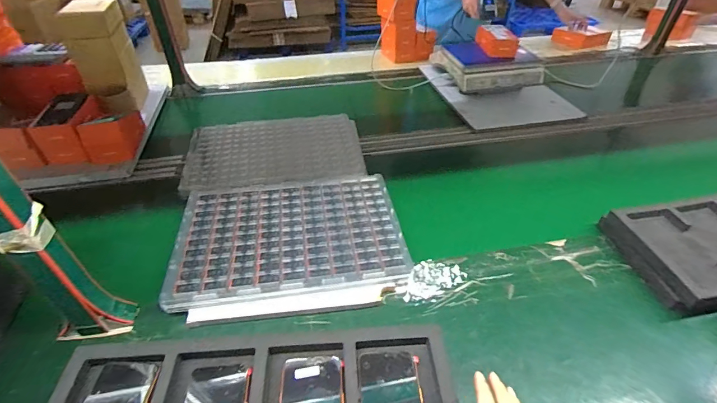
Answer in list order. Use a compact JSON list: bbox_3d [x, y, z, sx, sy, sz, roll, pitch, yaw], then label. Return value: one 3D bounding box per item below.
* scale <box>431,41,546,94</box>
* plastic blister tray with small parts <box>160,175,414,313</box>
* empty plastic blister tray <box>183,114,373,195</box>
[{"bbox_3d":[0.461,-0.504,1.361,0.303,0.097,0.305,-8,41,-8],"label":"scale"},{"bbox_3d":[-0.144,0.061,0.778,0.449,0.022,0.306,-7,39,-7],"label":"plastic blister tray with small parts"},{"bbox_3d":[-0.230,-0.147,1.017,0.465,0.015,0.337,-6,41,-7],"label":"empty plastic blister tray"}]

